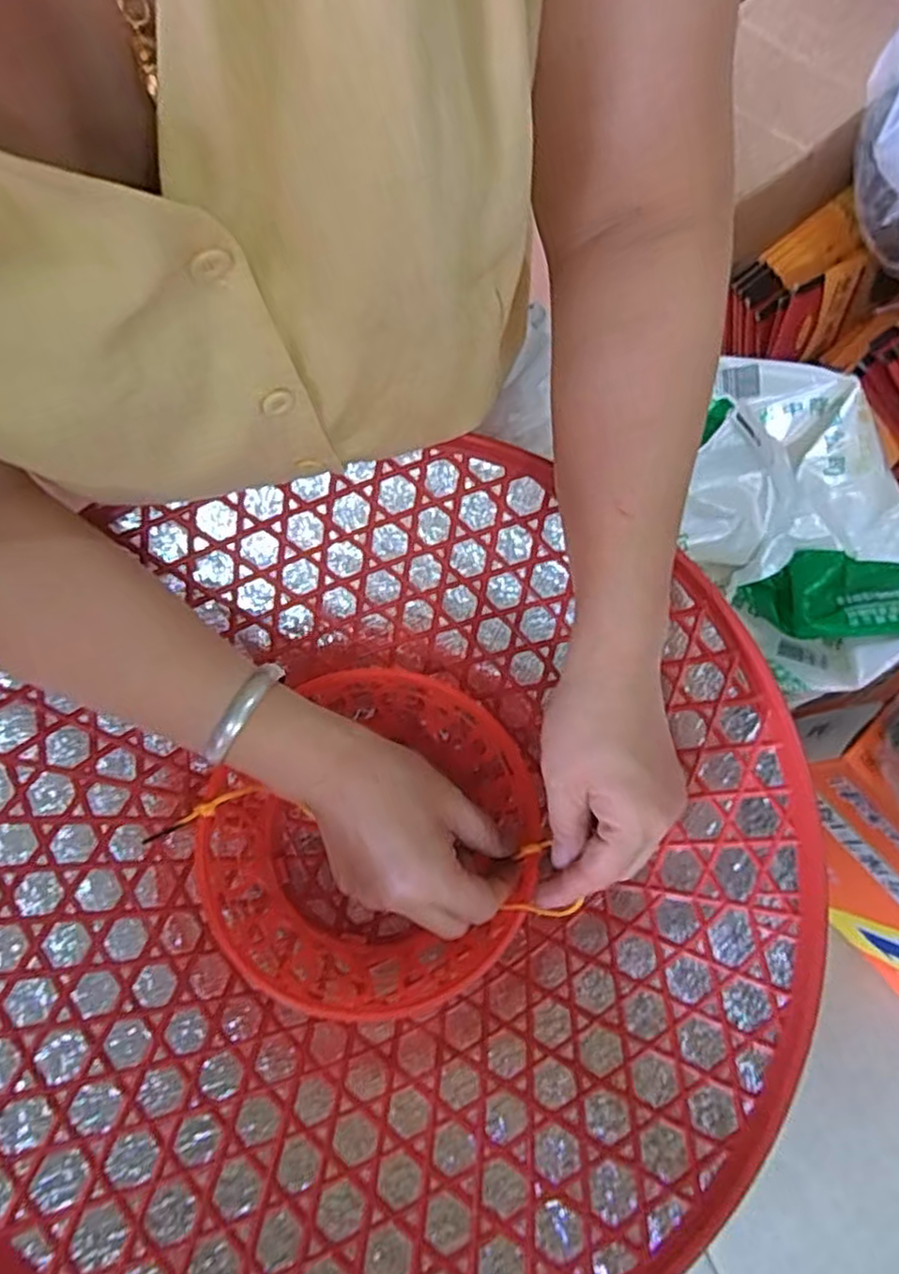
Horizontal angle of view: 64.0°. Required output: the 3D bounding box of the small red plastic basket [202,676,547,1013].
[{"bbox_3d":[-0.042,0.114,0.414,0.178,0.075,0.179,0,75,-1],"label":"small red plastic basket"}]

